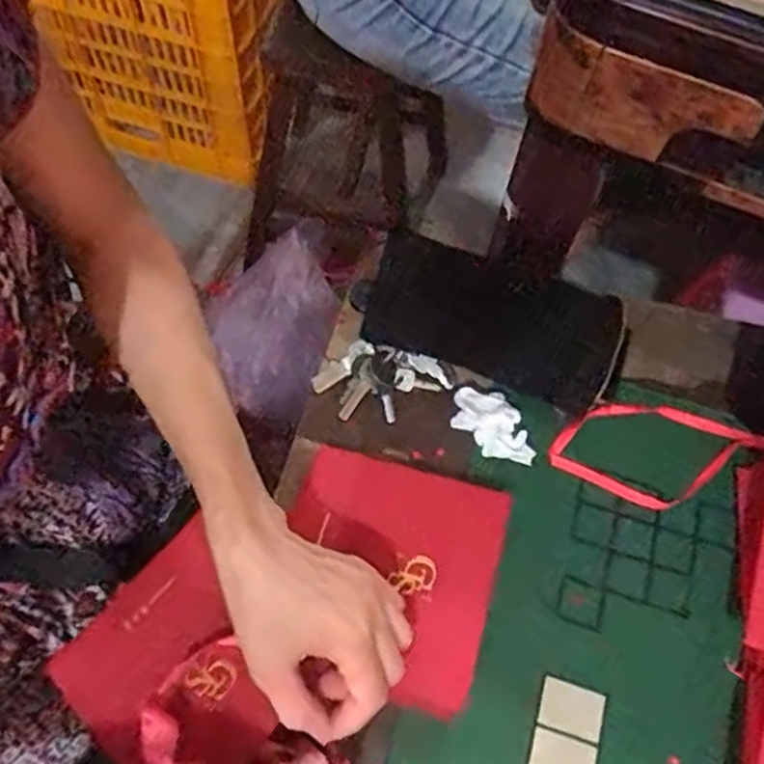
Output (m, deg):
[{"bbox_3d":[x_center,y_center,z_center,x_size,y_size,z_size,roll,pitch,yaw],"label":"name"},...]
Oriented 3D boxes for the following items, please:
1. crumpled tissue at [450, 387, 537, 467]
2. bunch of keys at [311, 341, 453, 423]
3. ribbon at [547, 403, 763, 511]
[{"bbox_3d":[0.084,0.033,0.510,0.070,0.033,0.042,40,68,15],"label":"crumpled tissue"},{"bbox_3d":[-0.001,-0.002,0.537,0.092,0.014,0.063,-31,82,-5],"label":"bunch of keys"},{"bbox_3d":[0.204,0.047,0.519,0.140,0.031,0.089,-26,68,-15],"label":"ribbon"}]

